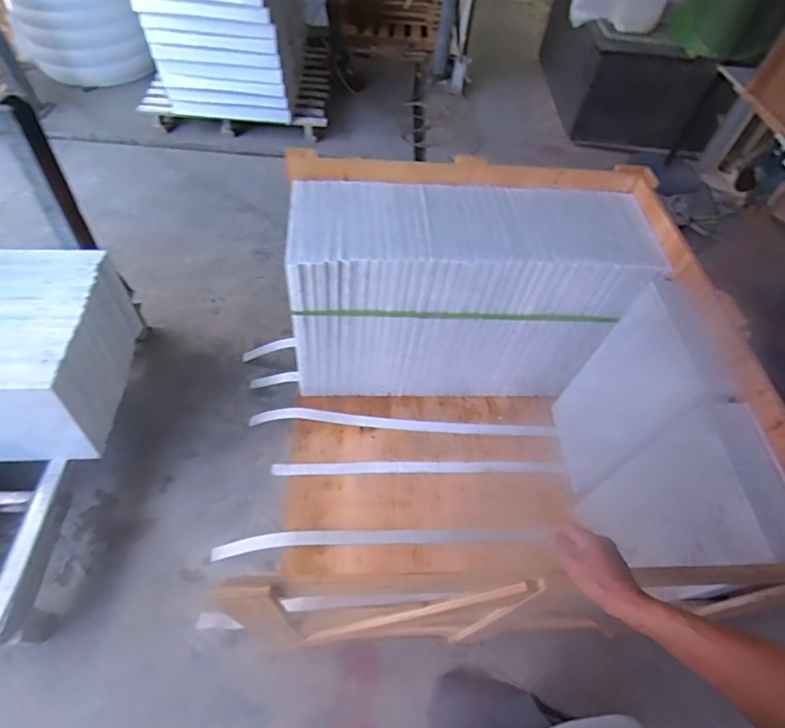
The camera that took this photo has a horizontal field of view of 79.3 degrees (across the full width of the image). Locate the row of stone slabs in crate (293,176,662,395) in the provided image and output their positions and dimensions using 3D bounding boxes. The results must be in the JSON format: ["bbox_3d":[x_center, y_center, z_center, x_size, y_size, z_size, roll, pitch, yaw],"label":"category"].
[{"bbox_3d":[0.178,-0.191,1.414,0.886,0.591,0.334,2,53,-4],"label":"row of stone slabs in crate"}]

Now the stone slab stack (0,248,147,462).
[{"bbox_3d":[-1.119,-0.034,1.295,0.640,0.293,0.510,-2,54,-7],"label":"stone slab stack"}]

